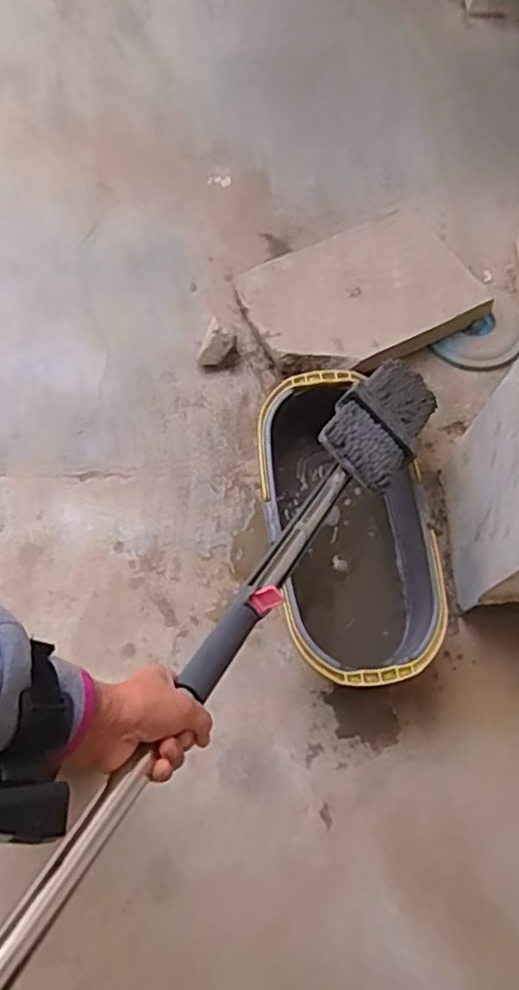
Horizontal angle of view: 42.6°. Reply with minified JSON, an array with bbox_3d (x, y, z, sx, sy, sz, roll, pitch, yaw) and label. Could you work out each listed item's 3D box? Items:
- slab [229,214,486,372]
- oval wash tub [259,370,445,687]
[{"bbox_3d":[0.218,-0.441,1.452,0.474,0.046,0.355,-24,58,-3],"label":"slab"},{"bbox_3d":[0.150,0.057,1.179,0.254,0.190,0.537,-8,69,-6],"label":"oval wash tub"}]

